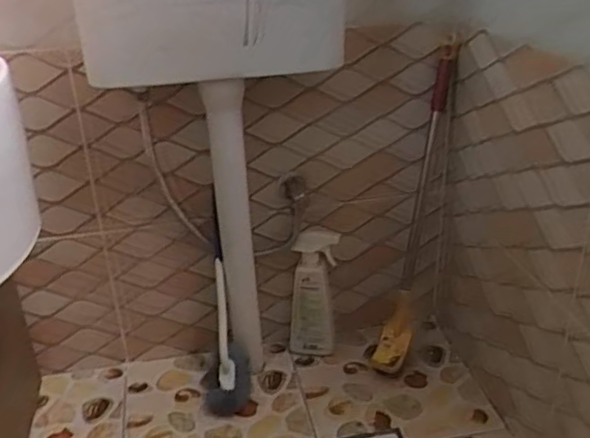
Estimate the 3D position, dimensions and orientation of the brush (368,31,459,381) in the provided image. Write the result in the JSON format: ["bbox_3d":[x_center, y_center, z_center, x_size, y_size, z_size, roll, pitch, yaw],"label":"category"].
[{"bbox_3d":[0.195,-0.001,1.065,0.068,0.541,0.190,9,29,22],"label":"brush"}]

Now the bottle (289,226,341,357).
[{"bbox_3d":[0.032,0.138,1.146,0.081,0.243,0.056,4,27,14],"label":"bottle"}]

